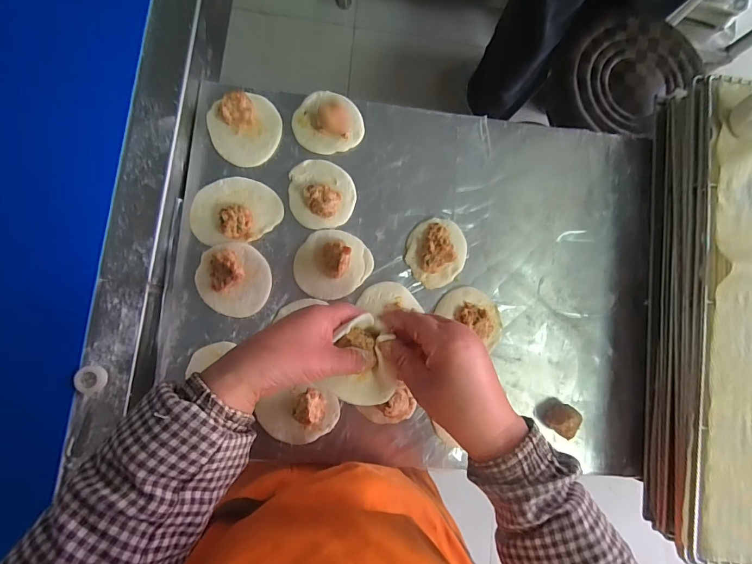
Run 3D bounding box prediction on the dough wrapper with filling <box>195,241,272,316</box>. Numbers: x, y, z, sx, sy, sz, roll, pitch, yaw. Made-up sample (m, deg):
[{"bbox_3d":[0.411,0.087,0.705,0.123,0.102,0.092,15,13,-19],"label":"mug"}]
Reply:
[{"bbox_3d":[-0.179,-0.003,0.481,0.089,0.027,0.087,6,84,-5],"label":"dough wrapper with filling"}]

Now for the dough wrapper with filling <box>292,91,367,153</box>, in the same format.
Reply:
[{"bbox_3d":[-0.064,-0.212,0.523,0.084,0.019,0.083,1,84,-6],"label":"dough wrapper with filling"}]

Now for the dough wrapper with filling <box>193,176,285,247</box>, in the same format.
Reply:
[{"bbox_3d":[-0.180,-0.093,0.490,0.113,0.024,0.087,-8,85,-7],"label":"dough wrapper with filling"}]

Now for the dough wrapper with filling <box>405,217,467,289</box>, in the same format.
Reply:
[{"bbox_3d":[0.084,-0.042,0.513,0.081,0.032,0.089,1,84,-6],"label":"dough wrapper with filling"}]

